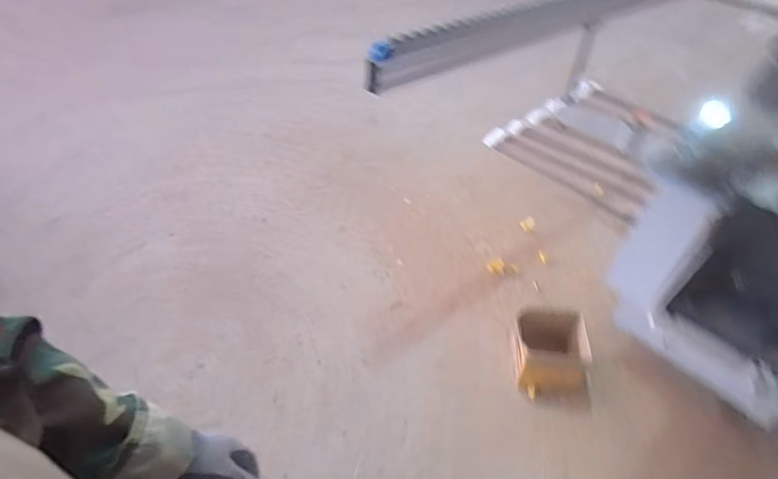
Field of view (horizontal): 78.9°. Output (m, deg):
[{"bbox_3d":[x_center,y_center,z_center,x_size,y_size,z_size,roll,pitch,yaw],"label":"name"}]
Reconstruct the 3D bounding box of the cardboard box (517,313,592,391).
[{"bbox_3d":[0.484,0.337,1.428,0.198,0.188,0.189,5,42,0],"label":"cardboard box"}]

